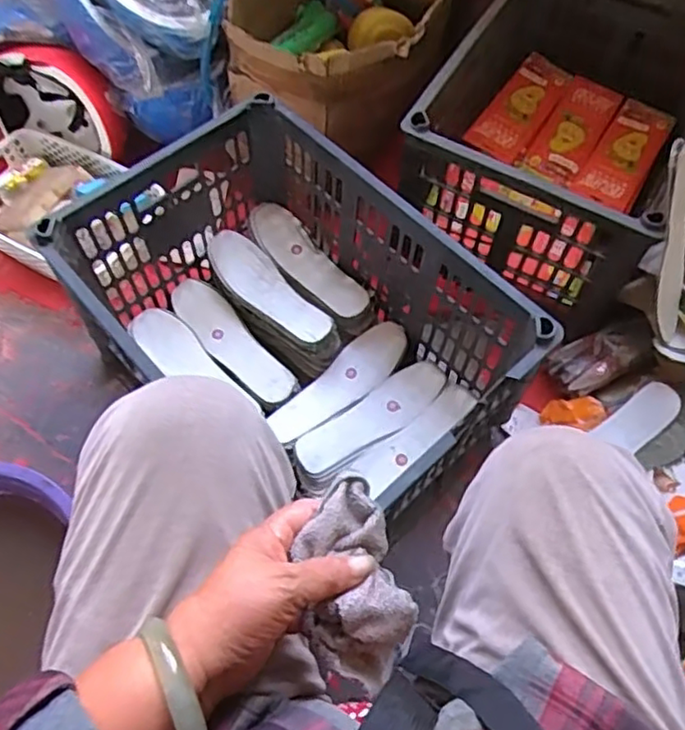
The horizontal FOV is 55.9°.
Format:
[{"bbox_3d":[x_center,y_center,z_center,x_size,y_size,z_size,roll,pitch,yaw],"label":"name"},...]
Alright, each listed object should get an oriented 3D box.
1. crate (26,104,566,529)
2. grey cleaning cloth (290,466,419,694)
[{"bbox_3d":[-0.062,-0.036,0.781,0.340,0.236,0.482,-40,70,-19],"label":"crate"},{"bbox_3d":[0.008,0.132,0.394,0.063,0.039,0.125,-6,78,-4],"label":"grey cleaning cloth"}]

